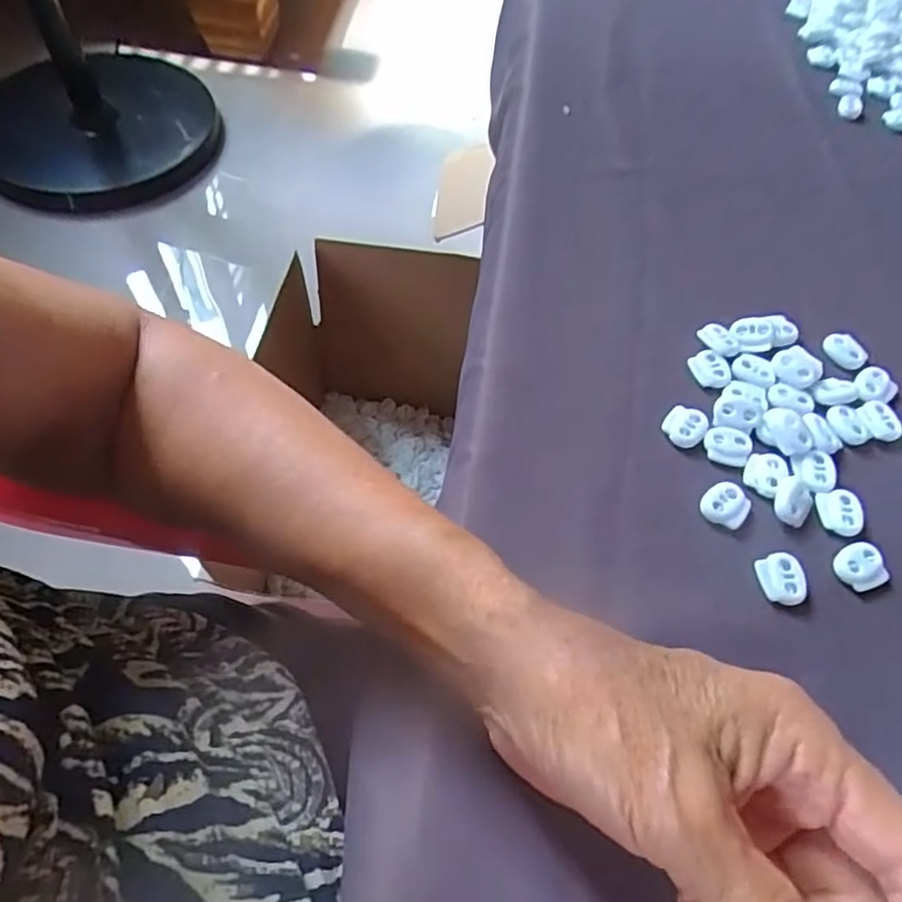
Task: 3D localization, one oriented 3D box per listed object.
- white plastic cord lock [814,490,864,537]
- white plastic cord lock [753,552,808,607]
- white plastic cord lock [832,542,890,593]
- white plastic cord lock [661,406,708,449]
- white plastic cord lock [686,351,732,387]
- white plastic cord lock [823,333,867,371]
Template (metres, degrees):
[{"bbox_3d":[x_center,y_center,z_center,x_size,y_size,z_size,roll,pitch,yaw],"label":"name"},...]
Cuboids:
[{"bbox_3d":[0.177,0.027,0.301,0.019,0.004,0.022,5,58,0],"label":"white plastic cord lock"},{"bbox_3d":[0.142,0.055,0.283,0.020,0.004,0.022,-3,58,-5],"label":"white plastic cord lock"},{"bbox_3d":[0.179,0.050,0.287,0.022,0.004,0.019,-24,62,-17],"label":"white plastic cord lock"},{"bbox_3d":[0.115,-0.012,0.323,0.020,0.005,0.021,38,63,19],"label":"white plastic cord lock"},{"bbox_3d":[0.135,-0.043,0.342,0.019,0.004,0.022,-26,63,-18],"label":"white plastic cord lock"},{"bbox_3d":[0.211,-0.054,0.354,0.018,0.005,0.023,-28,63,-19],"label":"white plastic cord lock"}]

